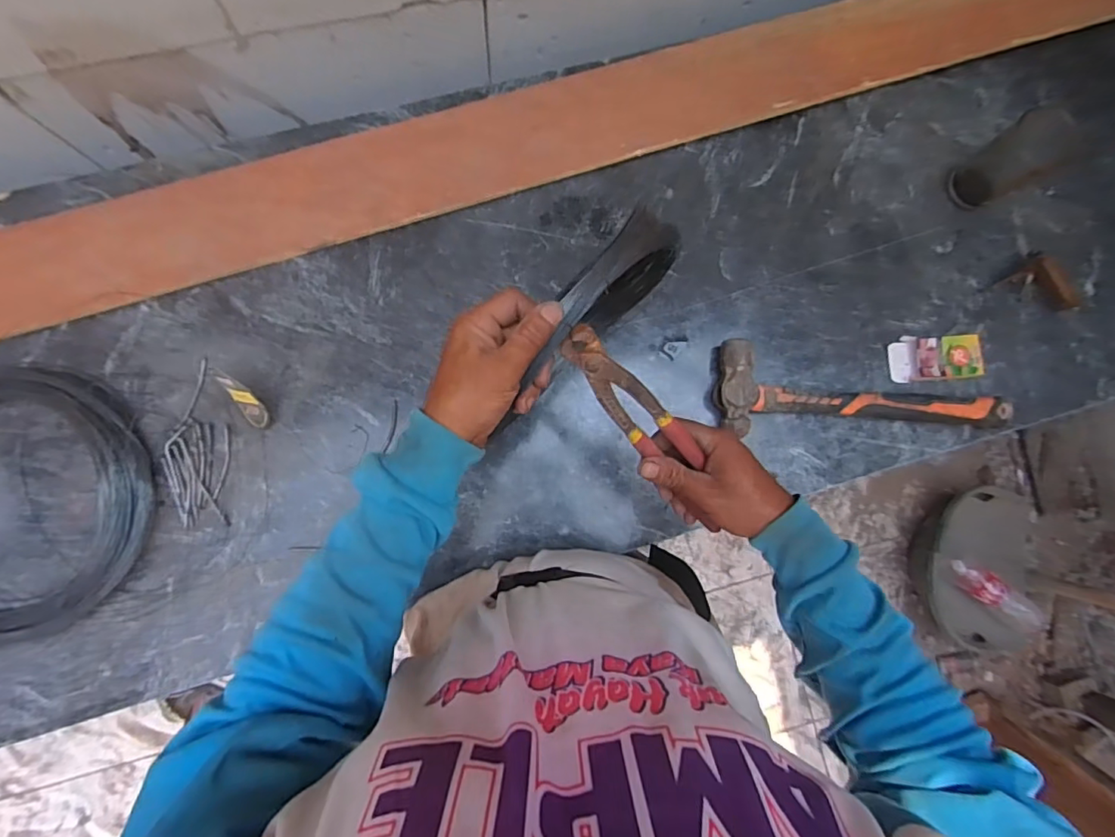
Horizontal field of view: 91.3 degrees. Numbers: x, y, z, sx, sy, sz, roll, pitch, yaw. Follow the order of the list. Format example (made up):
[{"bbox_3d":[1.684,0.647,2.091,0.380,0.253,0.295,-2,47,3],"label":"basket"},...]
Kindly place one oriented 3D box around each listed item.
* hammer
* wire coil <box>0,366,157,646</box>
[{"bbox_3d":[0.376,-0.017,0.680,0.360,0.042,0.114,8,85,-3],"label":"hammer"},{"bbox_3d":[-0.604,0.092,0.595,0.293,0.045,0.290,0,85,-4],"label":"wire coil"}]

